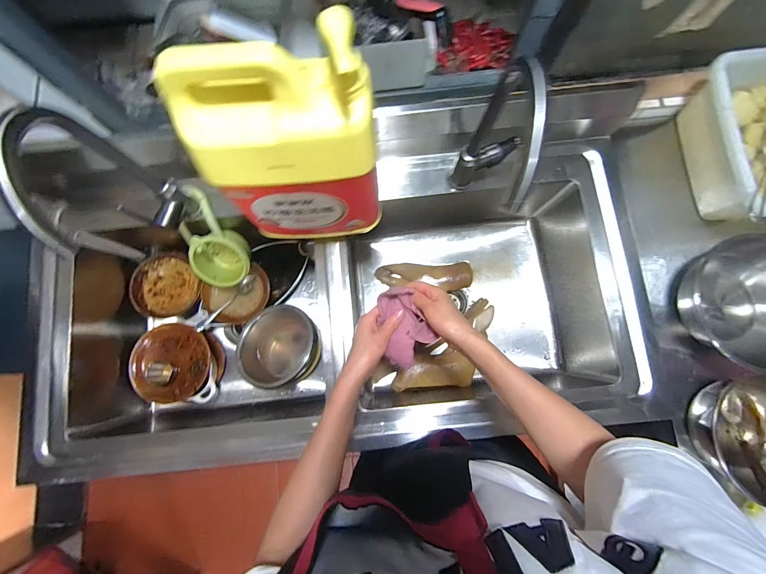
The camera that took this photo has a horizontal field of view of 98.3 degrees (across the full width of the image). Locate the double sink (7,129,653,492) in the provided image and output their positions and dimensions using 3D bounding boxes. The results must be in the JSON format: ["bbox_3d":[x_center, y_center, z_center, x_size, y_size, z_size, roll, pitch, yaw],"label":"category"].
[{"bbox_3d":[-0.095,0.046,0.763,1.207,0.246,0.513,-8,81,0],"label":"double sink"}]

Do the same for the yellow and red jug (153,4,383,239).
[{"bbox_3d":[-0.118,-0.173,0.465,0.225,0.310,0.113,-10,81,-1],"label":"yellow and red jug"}]

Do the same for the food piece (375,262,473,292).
[{"bbox_3d":[0.109,-0.030,0.880,0.248,0.031,0.069,1,81,1],"label":"food piece"}]

